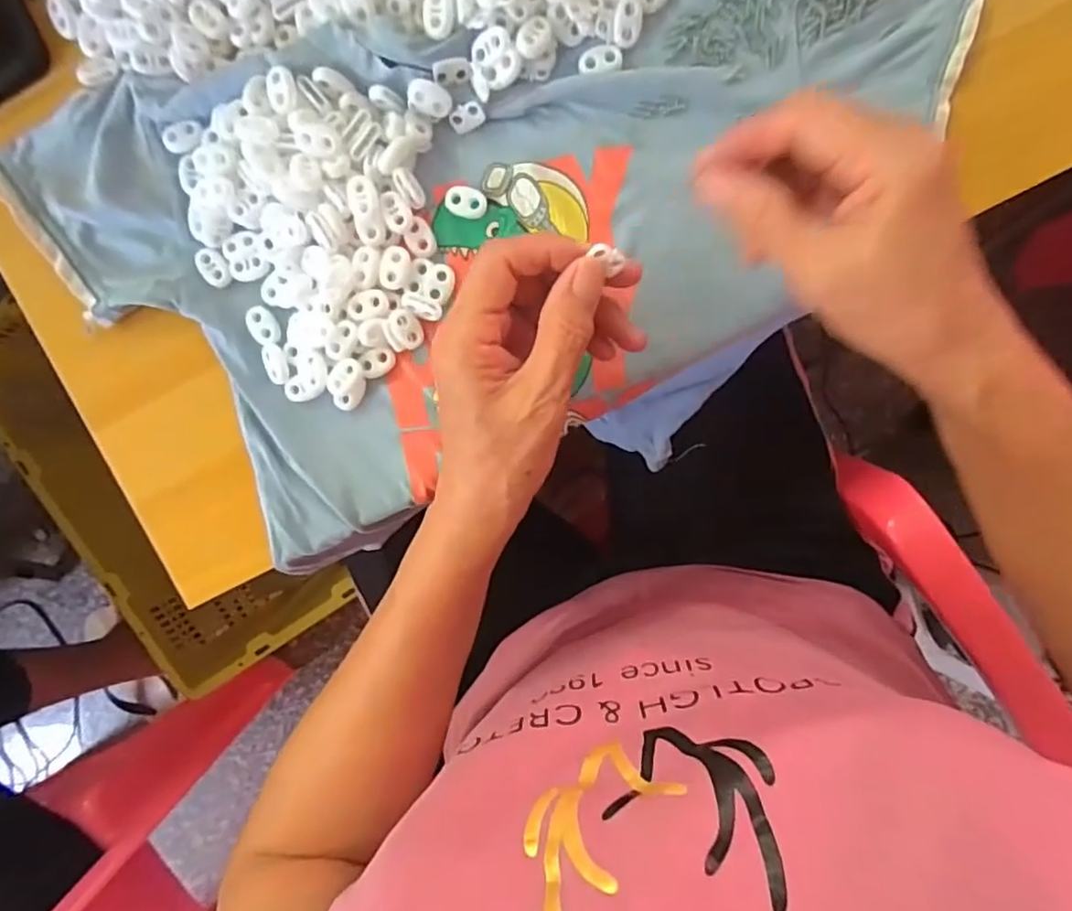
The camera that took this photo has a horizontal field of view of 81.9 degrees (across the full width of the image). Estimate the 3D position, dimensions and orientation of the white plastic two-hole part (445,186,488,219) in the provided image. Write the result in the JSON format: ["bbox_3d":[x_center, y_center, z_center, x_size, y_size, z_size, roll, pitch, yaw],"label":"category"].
[{"bbox_3d":[-0.038,-0.137,0.334,0.022,0.005,0.015,17,97,2],"label":"white plastic two-hole part"}]

